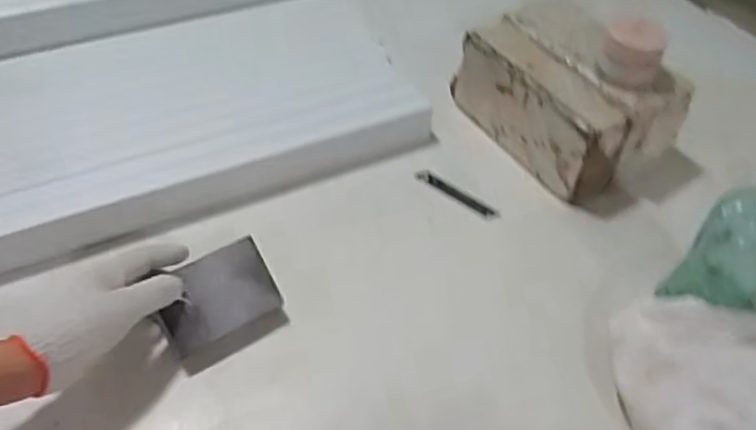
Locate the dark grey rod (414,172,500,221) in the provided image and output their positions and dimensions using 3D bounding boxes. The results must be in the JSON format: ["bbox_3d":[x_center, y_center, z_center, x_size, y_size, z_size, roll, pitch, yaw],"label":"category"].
[{"bbox_3d":[0.085,-0.022,0.701,0.097,0.006,0.014,31,53,20],"label":"dark grey rod"}]

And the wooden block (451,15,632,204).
[{"bbox_3d":[0.179,-0.121,0.733,0.075,0.104,0.212,-23,54,-24],"label":"wooden block"}]

